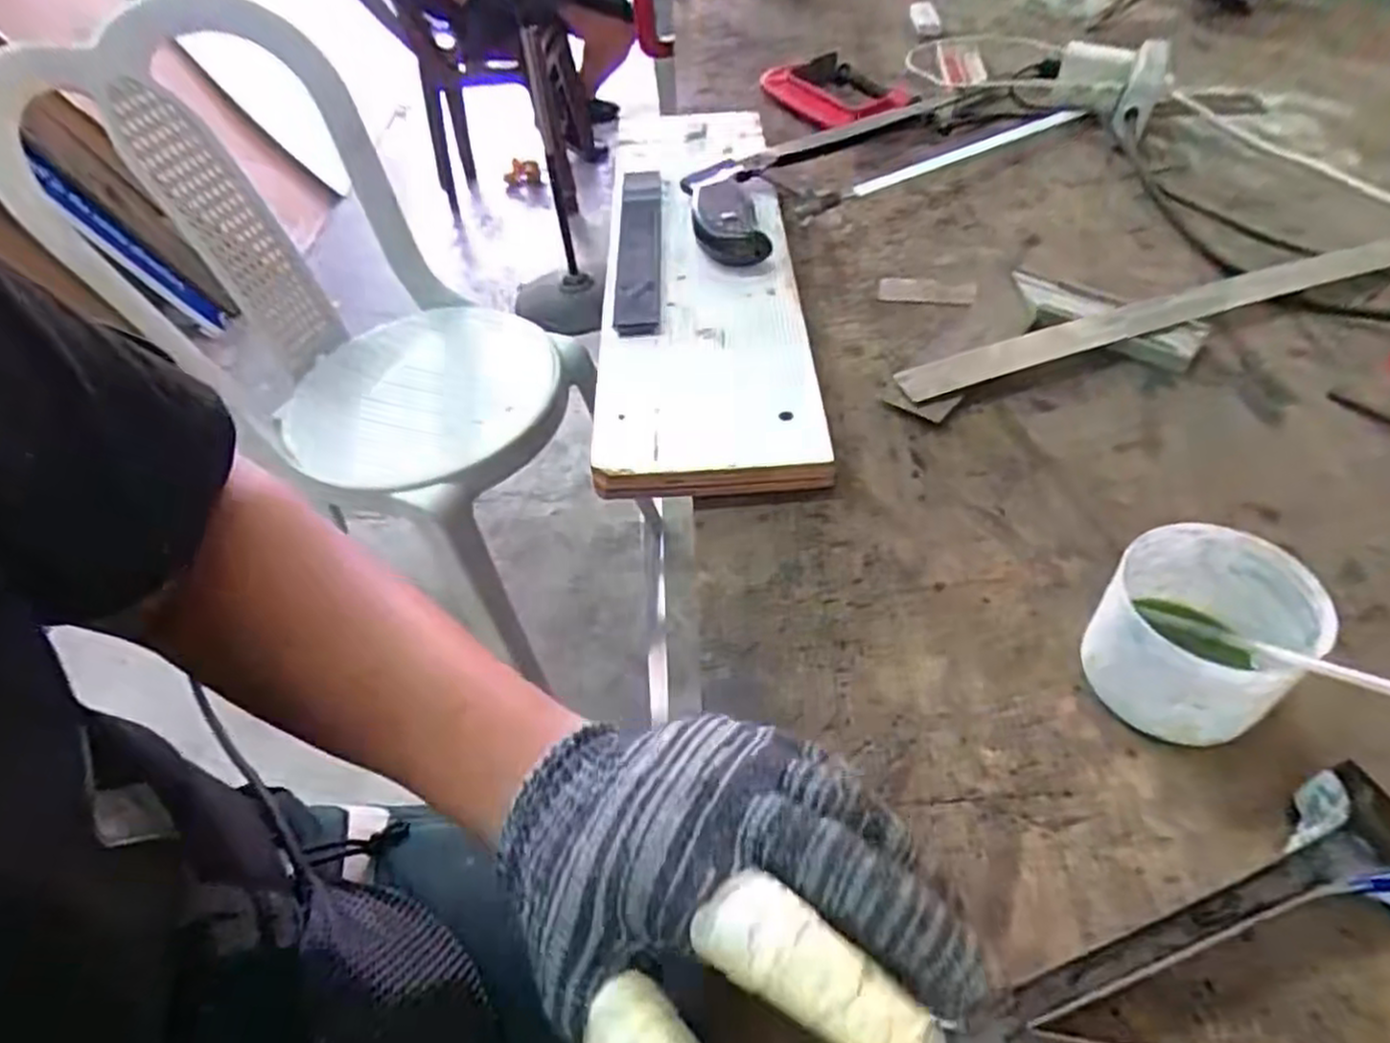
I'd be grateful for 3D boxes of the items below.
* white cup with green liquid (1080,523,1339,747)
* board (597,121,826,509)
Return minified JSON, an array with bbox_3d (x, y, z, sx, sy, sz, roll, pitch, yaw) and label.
[{"bbox_3d":[0.186,0.042,0.282,0.066,0.056,0.063,-3,49,3],"label":"white cup with green liquid"},{"bbox_3d":[0.000,-0.168,0.500,0.124,0.025,0.396,-7,53,4],"label":"board"}]

